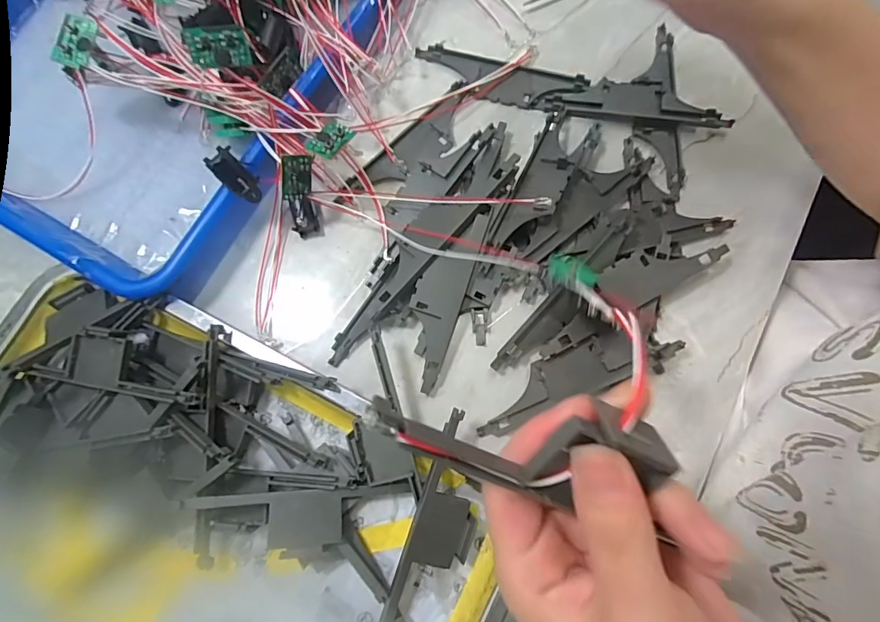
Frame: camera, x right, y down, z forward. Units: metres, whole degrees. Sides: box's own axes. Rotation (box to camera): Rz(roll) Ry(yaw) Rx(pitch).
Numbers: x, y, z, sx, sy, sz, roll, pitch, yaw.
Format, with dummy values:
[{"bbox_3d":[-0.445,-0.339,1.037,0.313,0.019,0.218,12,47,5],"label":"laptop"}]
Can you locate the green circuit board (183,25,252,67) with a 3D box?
[{"bbox_3d":[-0.116,-0.138,0.243,0.029,0.004,0.018,-16,123,-18],"label":"green circuit board"}]

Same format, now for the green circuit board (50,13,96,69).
[{"bbox_3d":[-0.213,-0.158,0.271,0.017,0.004,0.030,15,87,-24],"label":"green circuit board"}]

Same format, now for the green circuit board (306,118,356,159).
[{"bbox_3d":[-0.066,-0.103,0.278,0.018,0.004,0.029,26,63,6],"label":"green circuit board"}]

